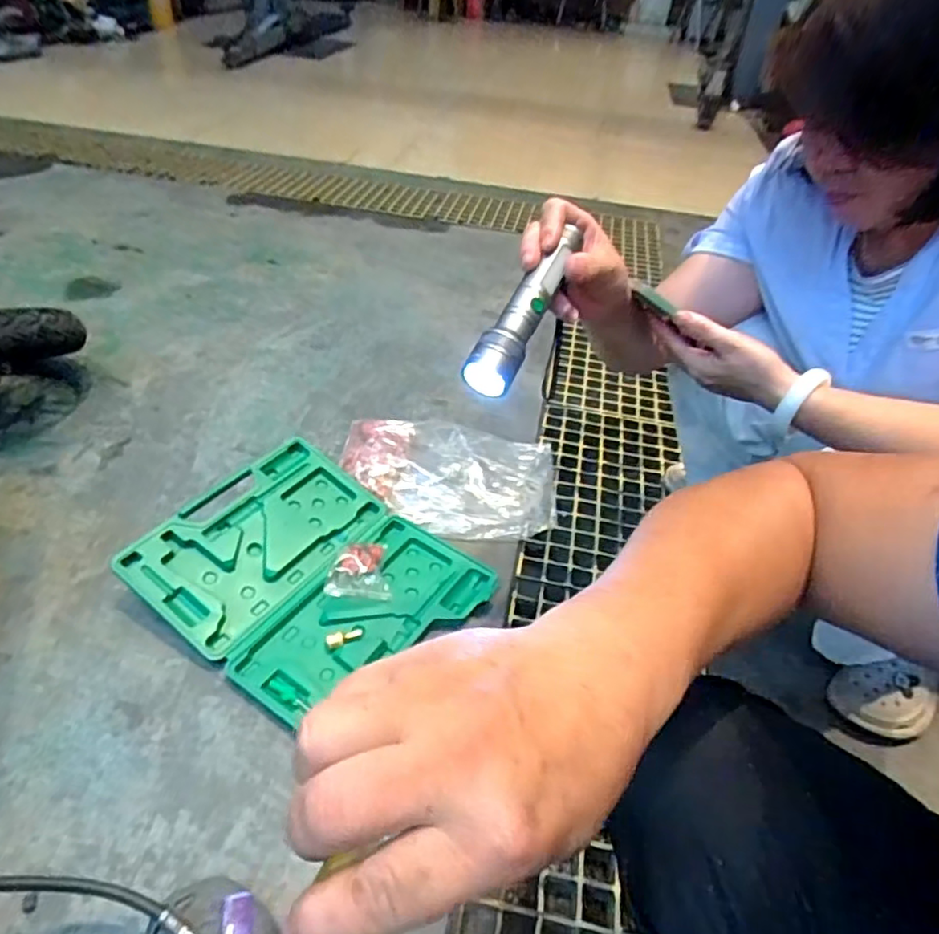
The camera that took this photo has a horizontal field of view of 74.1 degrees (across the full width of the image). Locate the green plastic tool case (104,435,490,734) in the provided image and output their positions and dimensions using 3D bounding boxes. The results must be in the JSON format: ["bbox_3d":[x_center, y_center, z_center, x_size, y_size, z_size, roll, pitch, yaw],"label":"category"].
[{"bbox_3d":[-0.216,0.144,0.870,0.404,0.073,0.341,26,45,21],"label":"green plastic tool case"}]

